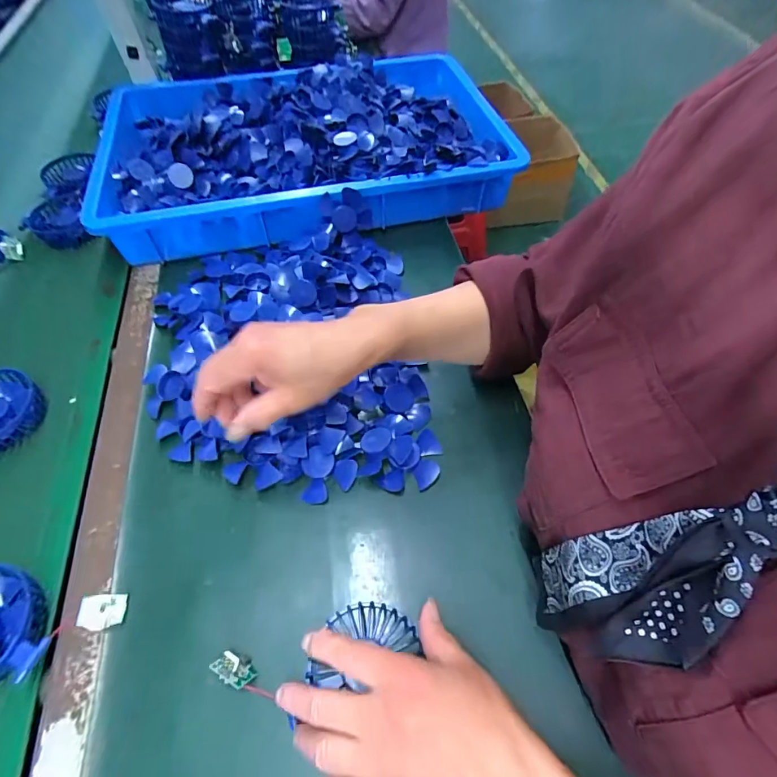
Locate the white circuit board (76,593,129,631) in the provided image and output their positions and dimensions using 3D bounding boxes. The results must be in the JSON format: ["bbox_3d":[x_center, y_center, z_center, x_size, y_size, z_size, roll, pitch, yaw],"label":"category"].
[{"bbox_3d":[-0.224,0.175,0.347,0.032,0.004,0.026,10,48,-25],"label":"white circuit board"}]

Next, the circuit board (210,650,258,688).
[{"bbox_3d":[-0.113,0.205,0.323,0.030,0.021,0.017,22,60,17],"label":"circuit board"}]

